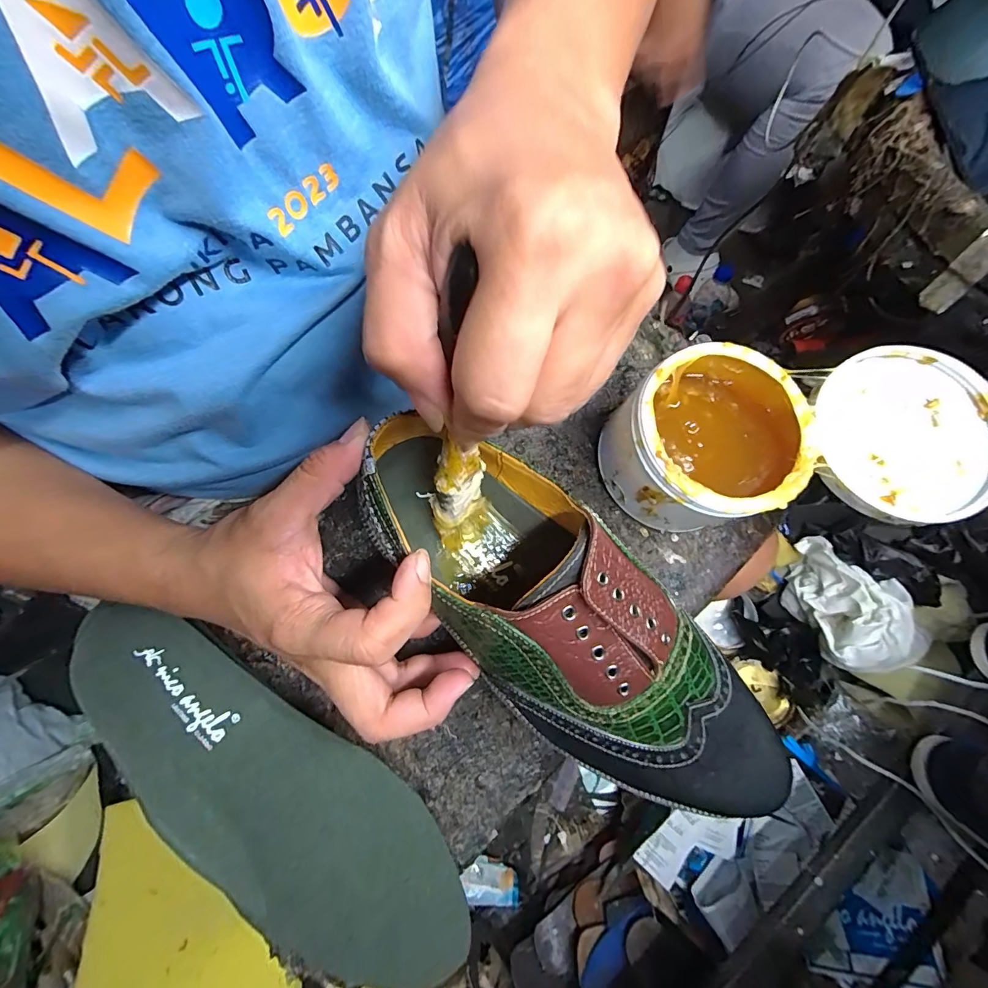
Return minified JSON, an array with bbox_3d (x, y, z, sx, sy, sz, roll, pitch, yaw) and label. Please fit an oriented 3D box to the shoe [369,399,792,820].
[{"bbox_3d":[0.040,0.068,0.222,0.266,0.081,0.084,45,76,-4],"label":"shoe"}]

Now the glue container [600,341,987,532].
[{"bbox_3d":[0.187,-0.033,0.272,0.221,0.062,0.109,-1,68,2],"label":"glue container"}]

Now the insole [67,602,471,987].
[{"bbox_3d":[-0.127,0.163,0.238,0.269,0.016,0.091,40,75,3],"label":"insole"}]

